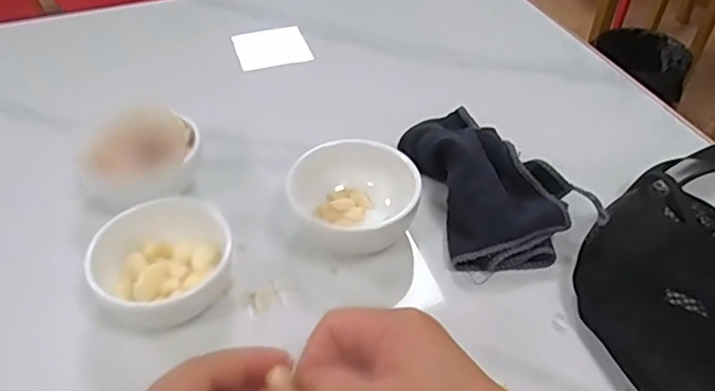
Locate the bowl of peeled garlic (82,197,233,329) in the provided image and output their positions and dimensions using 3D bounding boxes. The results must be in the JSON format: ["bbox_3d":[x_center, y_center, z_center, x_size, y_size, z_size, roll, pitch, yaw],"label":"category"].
[{"bbox_3d":[-0.136,0.047,0.410,0.083,0.048,0.086,0,44,0],"label":"bowl of peeled garlic"}]

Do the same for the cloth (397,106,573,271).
[{"bbox_3d":[0.098,-0.013,0.463,0.091,0.055,0.155,-11,45,-11],"label":"cloth"}]

